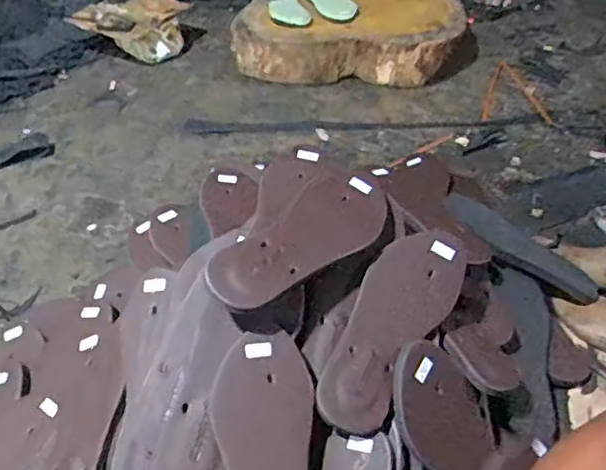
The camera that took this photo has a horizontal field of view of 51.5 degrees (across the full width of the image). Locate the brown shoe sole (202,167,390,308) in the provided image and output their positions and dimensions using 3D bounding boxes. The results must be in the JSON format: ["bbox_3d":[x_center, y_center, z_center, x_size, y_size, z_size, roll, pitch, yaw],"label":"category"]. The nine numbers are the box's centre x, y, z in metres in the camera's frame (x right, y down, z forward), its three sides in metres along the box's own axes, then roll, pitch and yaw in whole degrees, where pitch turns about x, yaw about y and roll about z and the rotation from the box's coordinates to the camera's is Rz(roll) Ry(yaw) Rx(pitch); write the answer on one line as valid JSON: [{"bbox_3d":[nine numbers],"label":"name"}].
[{"bbox_3d":[-0.002,-0.003,0.659,0.106,0.023,0.241,30,51,30],"label":"brown shoe sole"}]

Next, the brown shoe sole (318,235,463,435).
[{"bbox_3d":[0.093,0.087,0.660,0.093,0.010,0.242,39,65,1],"label":"brown shoe sole"}]

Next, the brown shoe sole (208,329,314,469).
[{"bbox_3d":[-0.028,0.215,0.584,0.095,0.020,0.240,-7,72,-10],"label":"brown shoe sole"}]

